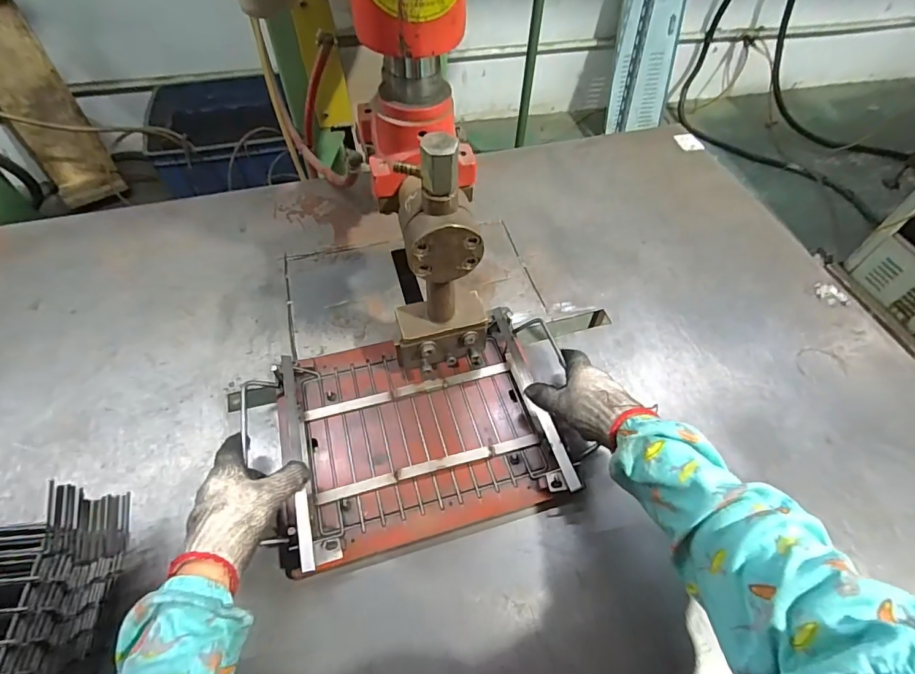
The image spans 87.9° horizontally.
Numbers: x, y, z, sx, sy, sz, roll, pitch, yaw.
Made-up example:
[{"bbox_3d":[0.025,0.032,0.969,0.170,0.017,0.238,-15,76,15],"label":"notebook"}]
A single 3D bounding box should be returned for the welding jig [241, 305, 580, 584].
[{"bbox_3d":[-0.043,0.093,0.530,0.324,0.038,0.241,-14,56,-10],"label":"welding jig"}]

